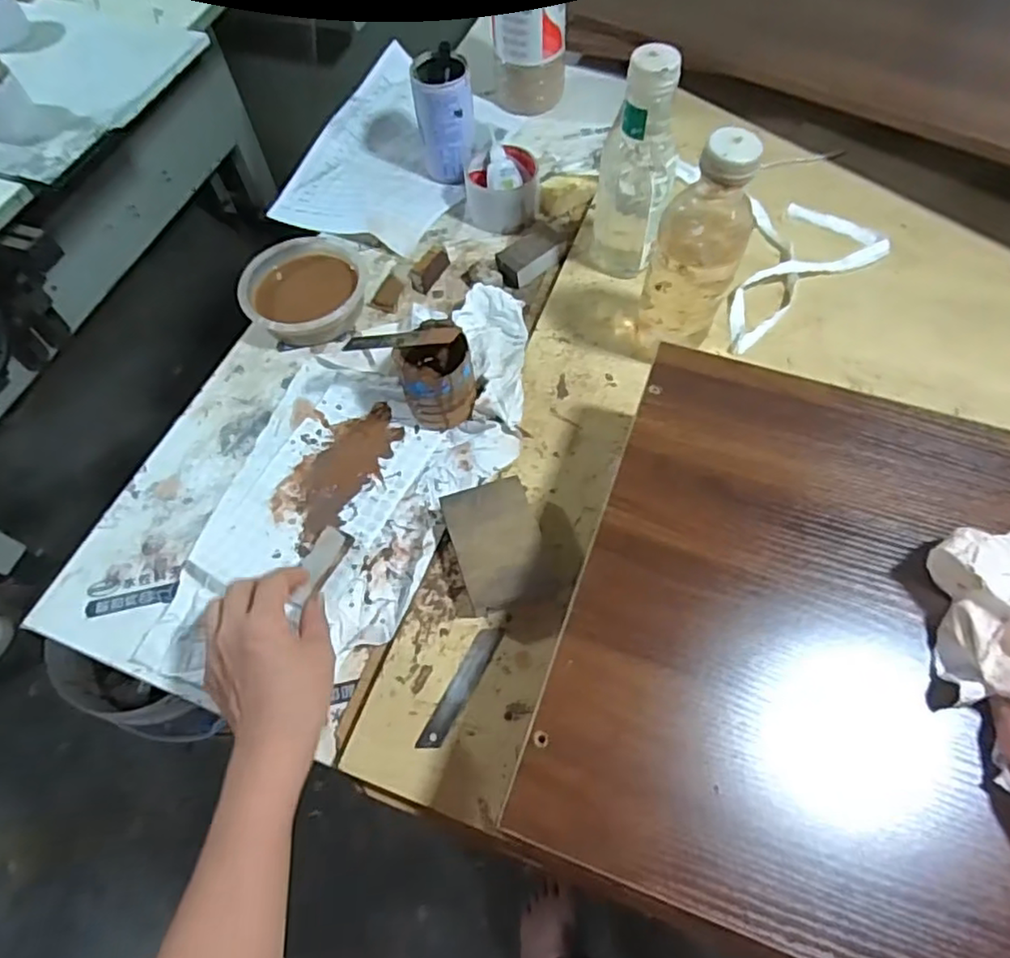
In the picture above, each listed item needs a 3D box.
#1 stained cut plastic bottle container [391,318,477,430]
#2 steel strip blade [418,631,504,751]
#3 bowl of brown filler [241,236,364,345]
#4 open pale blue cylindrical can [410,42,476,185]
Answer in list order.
[{"bbox_3d":[-0.061,-0.092,0.583,0.062,0.072,0.067,-18,62,-7],"label":"stained cut plastic bottle container"},{"bbox_3d":[-0.031,0.153,0.477,0.018,0.004,0.098,24,65,15],"label":"steel strip blade"},{"bbox_3d":[-0.205,-0.195,0.670,0.124,0.033,0.129,-32,65,-13],"label":"bowl of brown filler"},{"bbox_3d":[-0.067,-0.409,0.725,0.062,0.109,0.060,-1,62,2],"label":"open pale blue cylindrical can"}]

